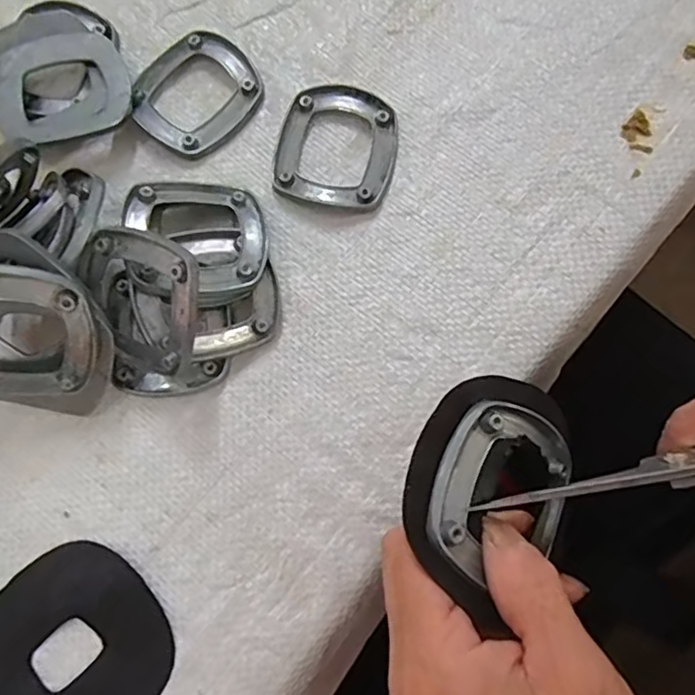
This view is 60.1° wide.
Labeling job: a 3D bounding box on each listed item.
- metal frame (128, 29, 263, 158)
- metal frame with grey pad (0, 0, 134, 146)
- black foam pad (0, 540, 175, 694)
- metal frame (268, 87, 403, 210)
[{"bbox_3d":[-0.076,-0.126,0.296,0.057,0.008,0.060,34,81,8],"label":"metal frame"},{"bbox_3d":[-0.143,-0.130,0.292,0.069,0.022,0.083,-22,79,-3],"label":"metal frame with grey pad"},{"bbox_3d":[-0.114,0.124,0.243,0.080,0.005,0.076,-39,80,-6],"label":"black foam pad"},{"bbox_3d":[-0.006,-0.095,0.287,0.058,0.009,0.060,13,79,4],"label":"metal frame"}]

